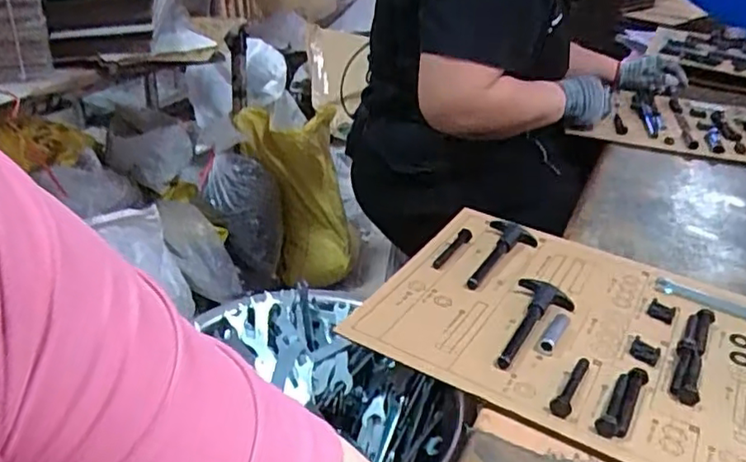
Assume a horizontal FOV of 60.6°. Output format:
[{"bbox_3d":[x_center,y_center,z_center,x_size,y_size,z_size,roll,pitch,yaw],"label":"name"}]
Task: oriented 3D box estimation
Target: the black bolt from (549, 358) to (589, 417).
[{"bbox_3d":[0.164,0.124,0.525,0.015,0.017,0.079,19,33,24],"label":"black bolt"}]

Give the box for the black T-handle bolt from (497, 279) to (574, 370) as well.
[{"bbox_3d":[0.143,0.086,0.585,0.053,0.013,0.128,19,33,24],"label":"black T-handle bolt"}]

